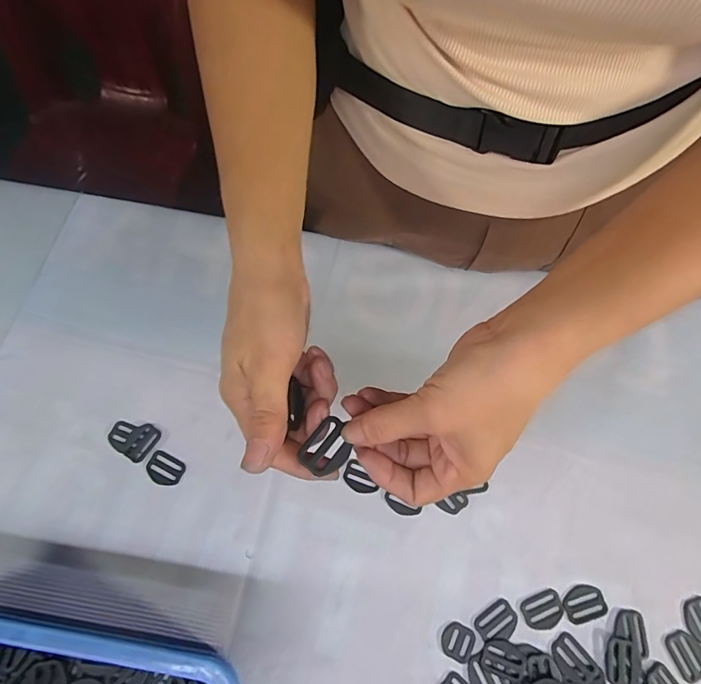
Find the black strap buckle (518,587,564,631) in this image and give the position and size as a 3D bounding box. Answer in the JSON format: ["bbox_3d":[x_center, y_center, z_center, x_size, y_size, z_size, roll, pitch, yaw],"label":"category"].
[{"bbox_3d":[0.151,0.212,0.346,0.033,0.004,0.025,-19,70,-7],"label":"black strap buckle"}]

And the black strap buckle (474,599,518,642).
[{"bbox_3d":[0.115,0.219,0.342,0.033,0.004,0.022,-29,72,-10],"label":"black strap buckle"}]

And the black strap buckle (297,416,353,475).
[{"bbox_3d":[-0.012,0.059,0.246,0.023,0.005,0.030,41,75,14],"label":"black strap buckle"}]

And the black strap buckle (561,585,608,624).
[{"bbox_3d":[0.185,0.208,0.347,0.033,0.004,0.025,-20,70,-7],"label":"black strap buckle"}]

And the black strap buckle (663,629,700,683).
[{"bbox_3d":[0.258,0.240,0.335,0.025,0.004,0.032,-25,71,-9],"label":"black strap buckle"}]

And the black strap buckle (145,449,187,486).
[{"bbox_3d":[-0.162,0.111,0.381,0.033,0.004,0.025,21,71,8],"label":"black strap buckle"}]

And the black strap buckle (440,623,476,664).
[{"bbox_3d":[0.083,0.231,0.338,0.024,0.004,0.023,25,71,10],"label":"black strap buckle"}]

